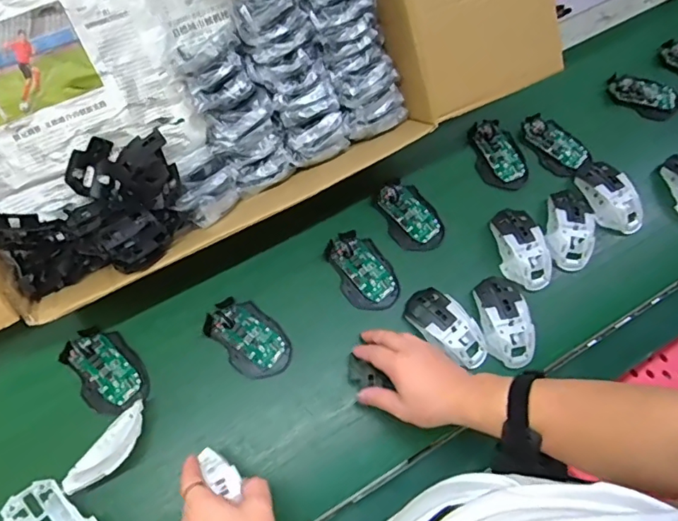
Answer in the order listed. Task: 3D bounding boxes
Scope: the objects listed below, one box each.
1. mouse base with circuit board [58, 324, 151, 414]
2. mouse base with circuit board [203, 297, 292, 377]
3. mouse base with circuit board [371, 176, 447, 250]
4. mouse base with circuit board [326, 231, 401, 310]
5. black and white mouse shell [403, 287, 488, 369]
[{"bbox_3d":[-0.282,0.129,0.607,0.072,0.019,0.111,-36,74,-12],"label":"mouse base with circuit board"},{"bbox_3d":[-0.113,0.097,0.635,0.070,0.019,0.114,-40,75,-13],"label":"mouse base with circuit board"},{"bbox_3d":[0.099,-0.066,0.704,0.069,0.022,0.111,-30,73,-10],"label":"mouse base with circuit board"},{"bbox_3d":[0.032,0.013,0.674,0.072,0.017,0.113,-30,73,-10],"label":"mouse base with circuit board"},{"bbox_3d":[0.139,0.083,0.638,0.060,0.033,0.116,-38,74,-12],"label":"black and white mouse shell"}]

